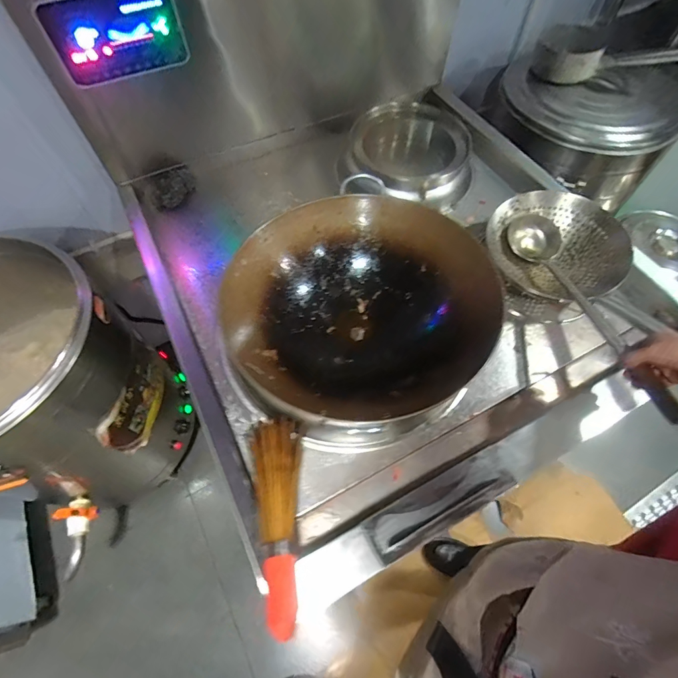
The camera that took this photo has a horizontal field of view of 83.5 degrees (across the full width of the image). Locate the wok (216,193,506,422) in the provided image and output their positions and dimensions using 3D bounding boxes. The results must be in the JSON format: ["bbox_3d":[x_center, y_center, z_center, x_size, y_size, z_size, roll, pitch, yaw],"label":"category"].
[{"bbox_3d":[0.032,-0.054,0.737,0.453,0.168,0.451,0,61,0],"label":"wok"}]

